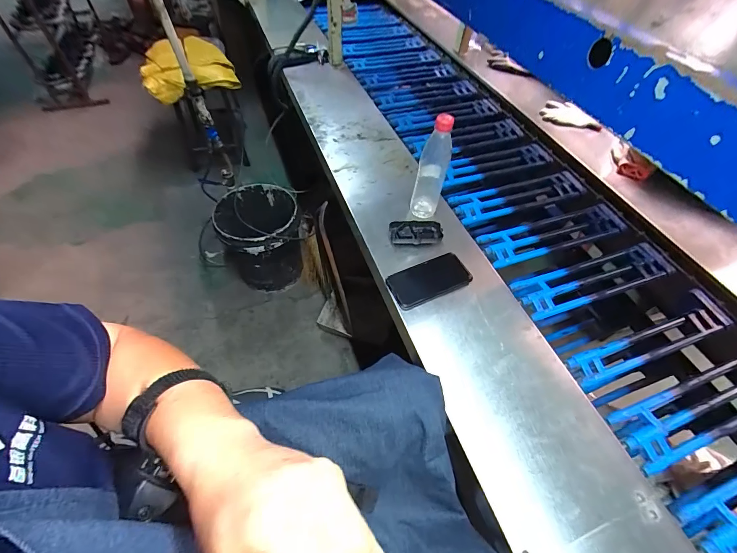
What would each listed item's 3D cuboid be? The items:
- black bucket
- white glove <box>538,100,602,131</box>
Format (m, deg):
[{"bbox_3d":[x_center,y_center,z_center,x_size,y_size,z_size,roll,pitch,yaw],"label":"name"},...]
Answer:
[{"bbox_3d":[-0.426,-0.132,1.358,0.300,0.379,0.339,-20,56,-17],"label":"black bucket"},{"bbox_3d":[0.673,-0.540,1.102,0.192,0.043,0.106,14,54,8],"label":"white glove"}]

